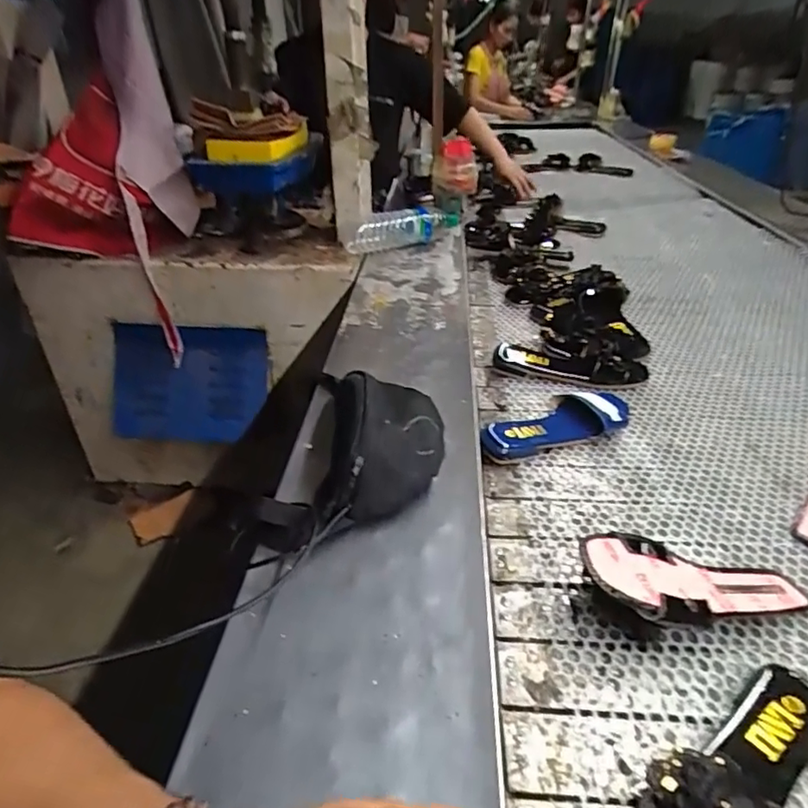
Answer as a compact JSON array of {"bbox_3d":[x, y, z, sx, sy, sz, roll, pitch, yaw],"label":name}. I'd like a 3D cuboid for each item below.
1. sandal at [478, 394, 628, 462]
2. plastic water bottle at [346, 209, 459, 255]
[{"bbox_3d":[0.234,0.026,0.798,0.254,0.041,0.096,-19,38,-25],"label":"sandal"},{"bbox_3d":[0.014,-0.485,1.526,0.362,0.091,0.099,-23,36,-28],"label":"plastic water bottle"}]

